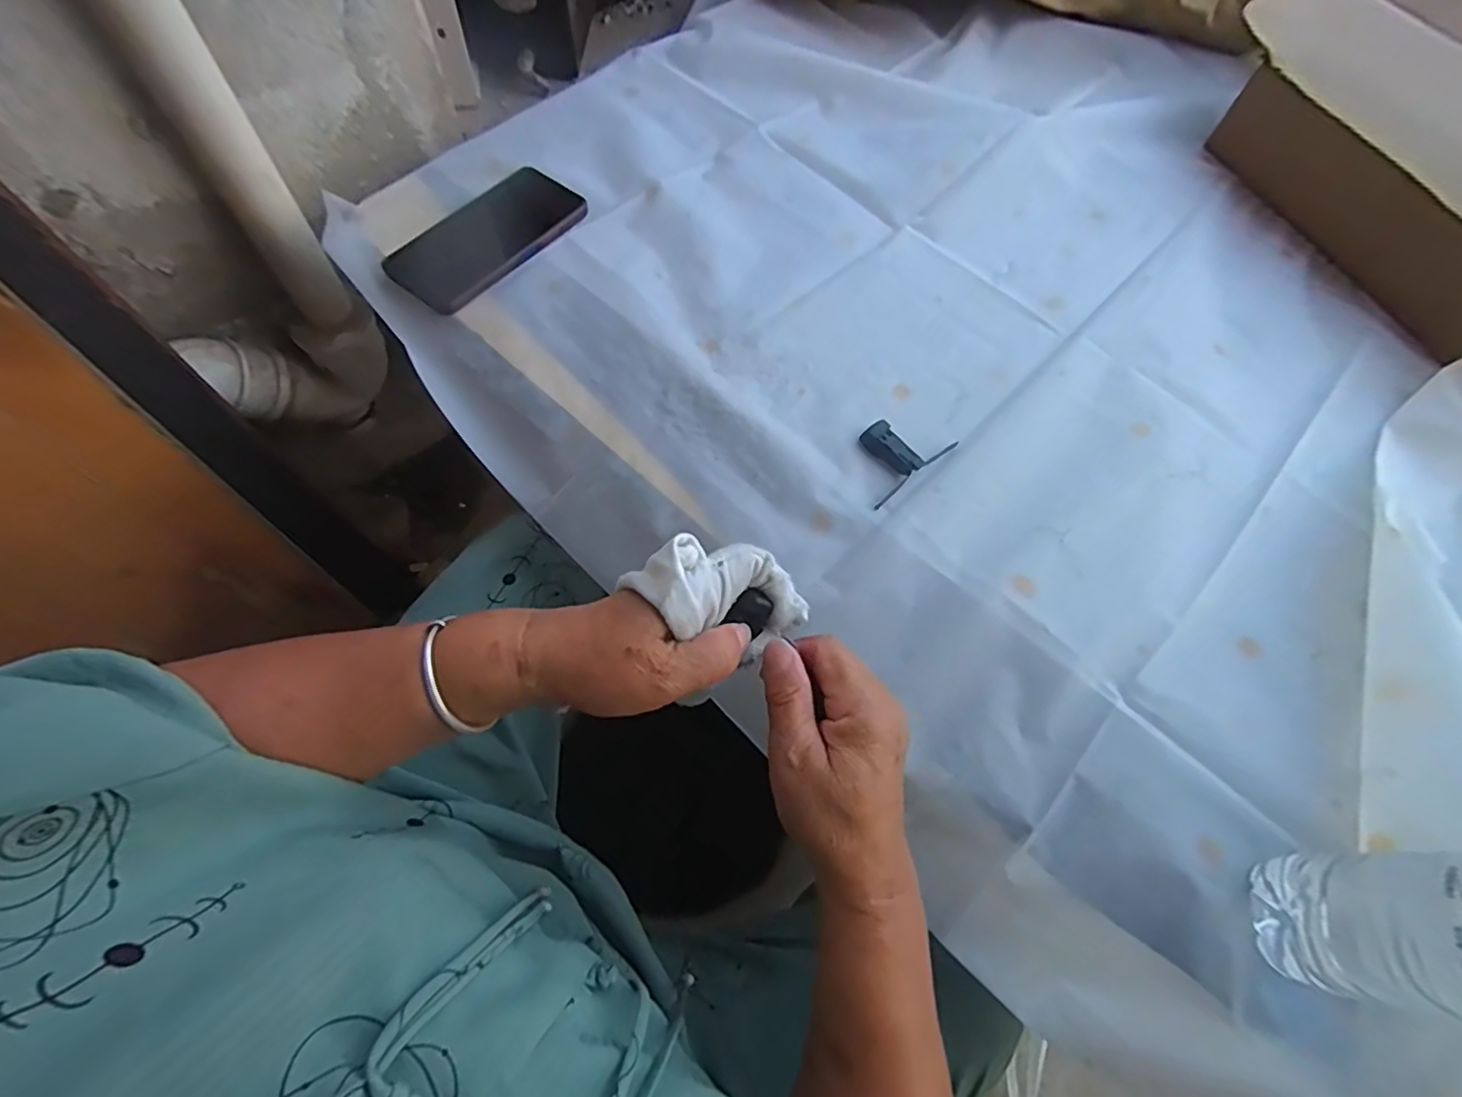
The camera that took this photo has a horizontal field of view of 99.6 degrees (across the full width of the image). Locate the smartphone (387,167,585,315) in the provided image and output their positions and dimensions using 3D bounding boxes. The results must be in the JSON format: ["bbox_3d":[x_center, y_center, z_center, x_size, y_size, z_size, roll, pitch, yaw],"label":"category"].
[{"bbox_3d":[-0.202,-0.264,0.517,0.081,0.008,0.165,37,68,14],"label":"smartphone"}]

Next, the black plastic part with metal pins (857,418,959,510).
[{"bbox_3d":[0.119,-0.072,0.447,0.083,0.011,0.049,-37,72,-19],"label":"black plastic part with metal pins"}]

